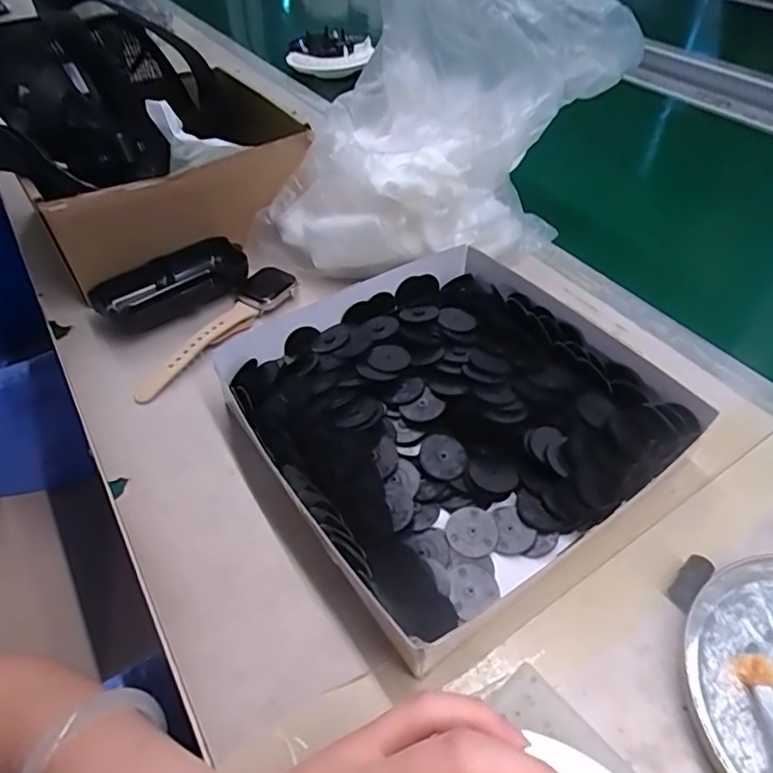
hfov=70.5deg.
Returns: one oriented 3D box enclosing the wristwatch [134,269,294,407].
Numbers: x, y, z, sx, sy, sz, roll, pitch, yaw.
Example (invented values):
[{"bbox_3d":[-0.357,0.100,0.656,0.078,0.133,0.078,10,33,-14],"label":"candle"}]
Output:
[{"bbox_3d":[-0.123,-0.042,0.387,0.038,0.018,0.140,32,54,26],"label":"wristwatch"}]

